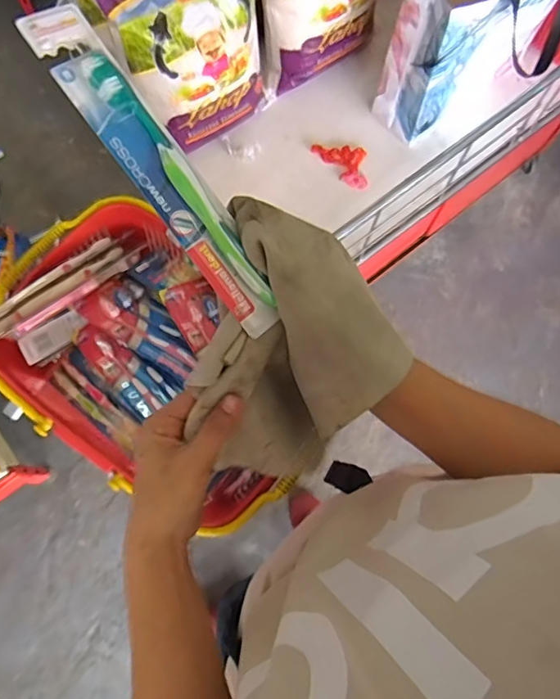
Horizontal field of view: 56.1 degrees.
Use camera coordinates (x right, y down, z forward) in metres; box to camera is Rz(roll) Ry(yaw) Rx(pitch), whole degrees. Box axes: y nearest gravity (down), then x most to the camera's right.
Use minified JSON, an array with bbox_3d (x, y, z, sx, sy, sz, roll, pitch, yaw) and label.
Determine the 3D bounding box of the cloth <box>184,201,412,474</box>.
[{"bbox_3d":[0.015,0.012,0.370,0.140,0.124,0.159,18,74,3],"label":"cloth"}]

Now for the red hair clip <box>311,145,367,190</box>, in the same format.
[{"bbox_3d":[0.108,-0.333,0.964,0.100,0.018,0.090,4,74,-1],"label":"red hair clip"}]

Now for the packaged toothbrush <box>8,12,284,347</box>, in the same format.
[{"bbox_3d":[-0.073,-0.110,0.330,0.038,0.016,0.230,-37,98,-11],"label":"packaged toothbrush"}]

